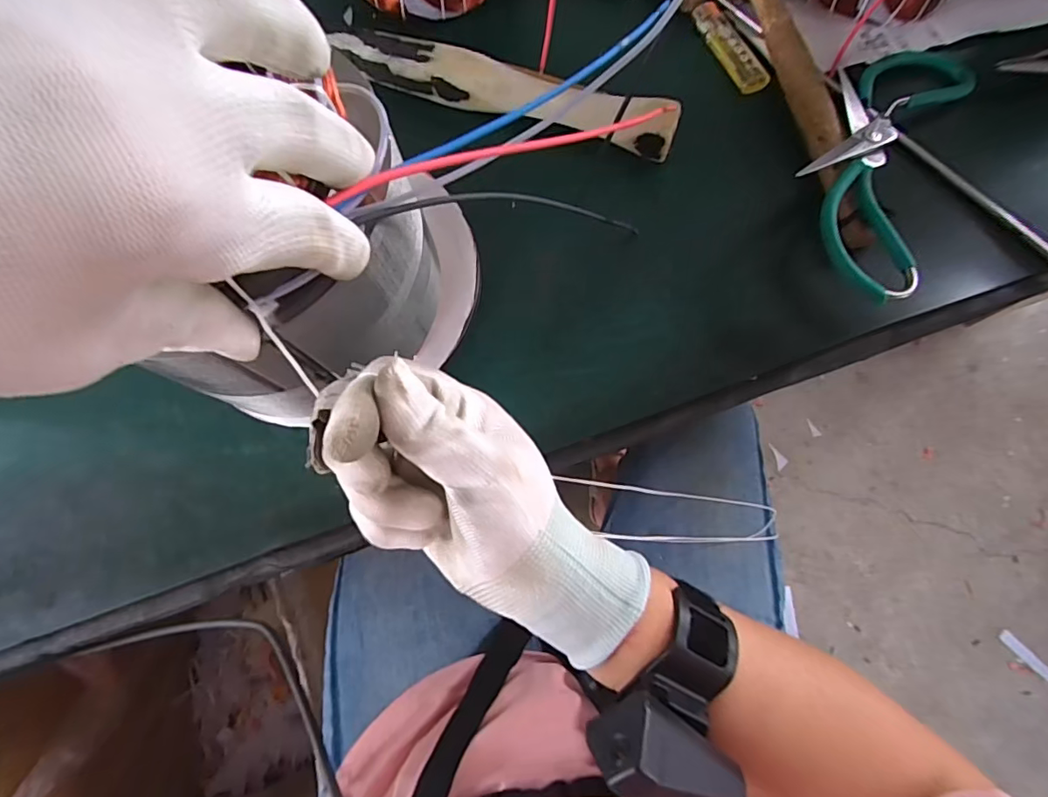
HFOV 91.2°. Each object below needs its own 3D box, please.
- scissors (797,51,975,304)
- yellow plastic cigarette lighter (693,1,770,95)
[{"bbox_3d":[0.245,-0.168,0.353,0.089,0.038,0.239,25,75,11],"label":"scissors"},{"bbox_3d":[0.159,-0.272,0.397,0.023,0.016,0.088,-24,76,-5],"label":"yellow plastic cigarette lighter"}]

